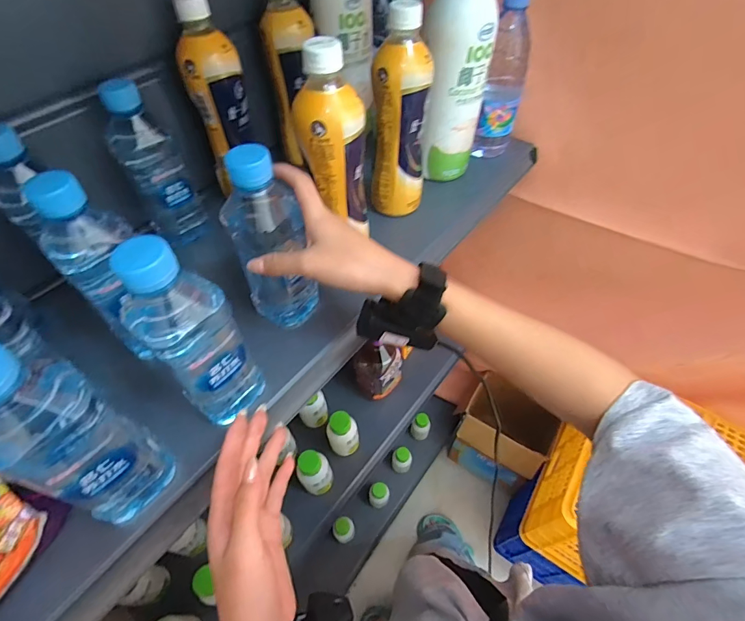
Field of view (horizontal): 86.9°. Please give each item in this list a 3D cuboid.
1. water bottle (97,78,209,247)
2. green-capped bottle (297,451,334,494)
[{"bbox_3d":[-0.234,-0.154,0.423,0.057,0.162,0.054,-31,58,-20],"label":"water bottle"},{"bbox_3d":[-0.106,0.302,0.730,0.058,0.118,0.048,-21,56,-13],"label":"green-capped bottle"}]

